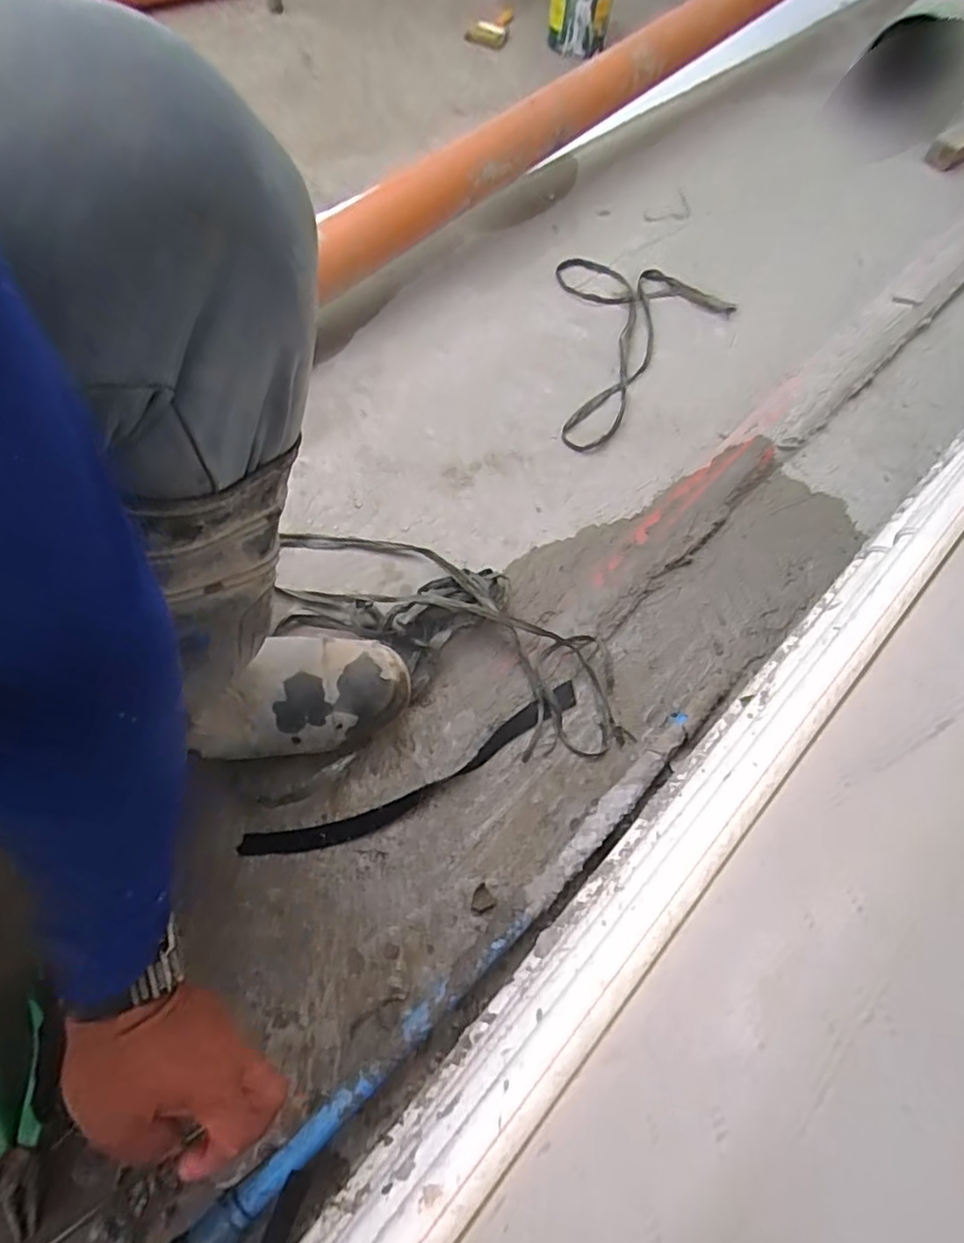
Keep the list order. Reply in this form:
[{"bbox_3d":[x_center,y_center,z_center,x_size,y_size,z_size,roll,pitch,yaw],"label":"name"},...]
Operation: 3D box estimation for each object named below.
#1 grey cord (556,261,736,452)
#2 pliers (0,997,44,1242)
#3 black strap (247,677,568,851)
[{"bbox_3d":[0.244,-0.394,0.922,0.263,0.017,0.373,3,61,-1],"label":"grey cord"},{"bbox_3d":[-0.358,0.373,0.486,0.051,0.014,0.152,-15,63,-10],"label":"pliers"},{"bbox_3d":[-0.055,0.154,0.625,0.350,0.010,0.050,-24,67,-13],"label":"black strap"}]

